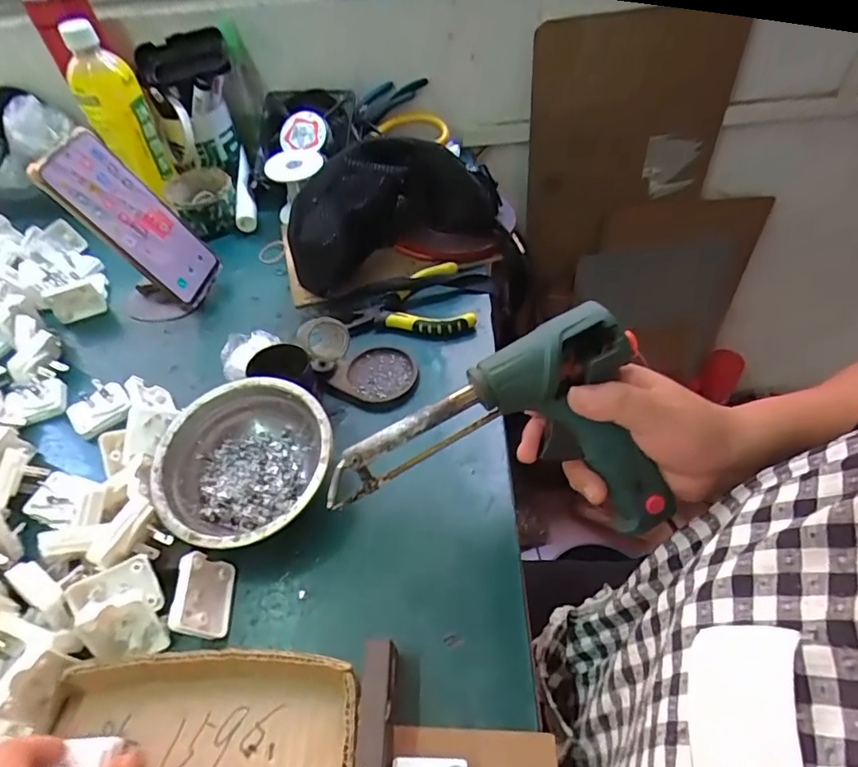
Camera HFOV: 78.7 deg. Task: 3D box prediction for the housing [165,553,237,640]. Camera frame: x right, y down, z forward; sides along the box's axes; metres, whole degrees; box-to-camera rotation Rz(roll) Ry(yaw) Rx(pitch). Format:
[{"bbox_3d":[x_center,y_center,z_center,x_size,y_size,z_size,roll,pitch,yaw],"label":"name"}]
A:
[{"bbox_3d":[-0.146,0.139,0.342,0.015,0.041,0.049,-31,44,19],"label":"housing"}]

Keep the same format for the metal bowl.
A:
[{"bbox_3d":[-0.133,0.063,0.389,0.123,0.053,0.120,-3,51,4],"label":"metal bowl"}]

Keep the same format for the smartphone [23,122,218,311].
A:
[{"bbox_3d":[-0.272,-0.149,0.493,0.010,0.168,0.073,-6,50,36],"label":"smartphone"}]

